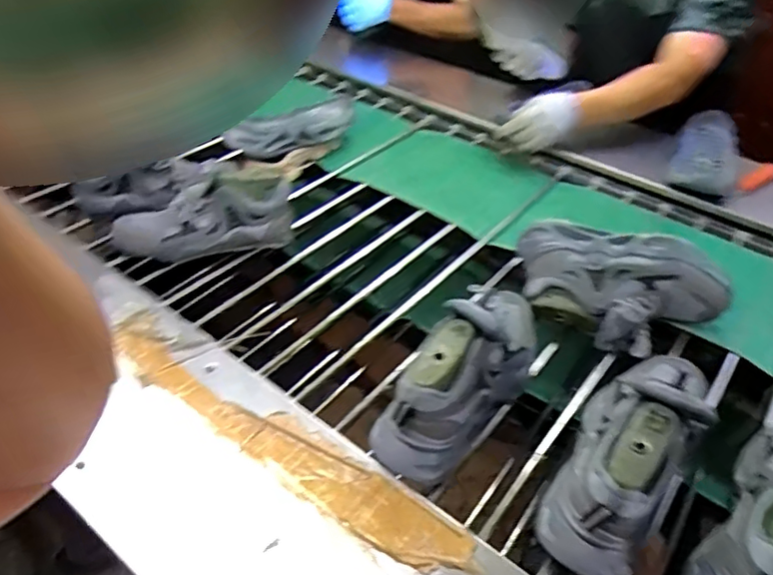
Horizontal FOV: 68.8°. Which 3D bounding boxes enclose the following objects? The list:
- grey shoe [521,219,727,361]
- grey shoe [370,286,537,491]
[{"bbox_3d":[0.338,-0.002,0.836,0.303,0.100,0.158,21,46,18],"label":"grey shoe"},{"bbox_3d":[0.107,0.099,0.688,0.098,0.145,0.299,26,48,22],"label":"grey shoe"}]

